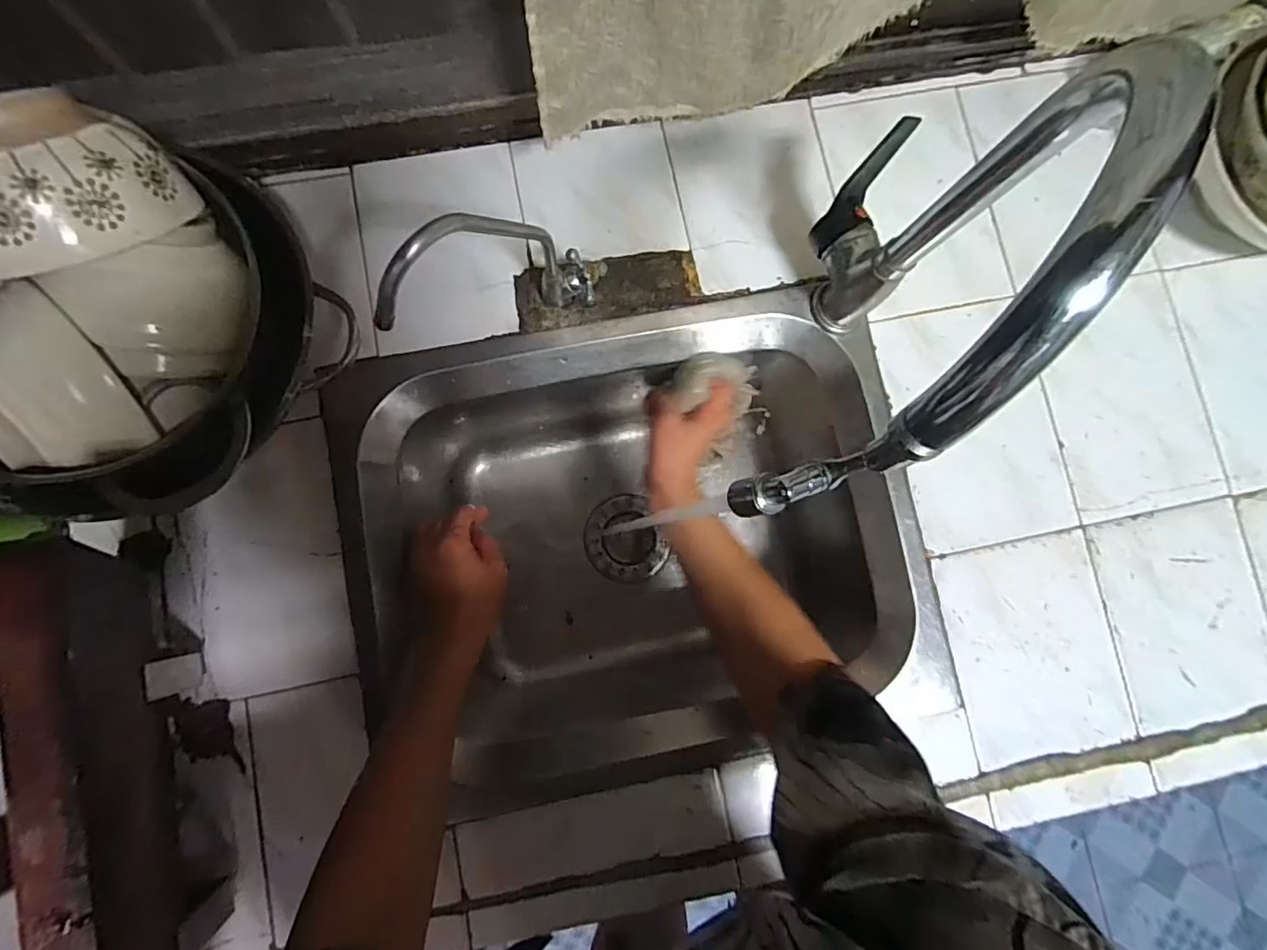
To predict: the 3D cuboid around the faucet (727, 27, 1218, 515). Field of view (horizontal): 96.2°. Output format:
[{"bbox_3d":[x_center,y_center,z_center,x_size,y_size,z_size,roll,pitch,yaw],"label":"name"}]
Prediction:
[{"bbox_3d":[0.145,-0.104,0.352,0.073,0.346,0.266,27,84,1],"label":"faucet"}]

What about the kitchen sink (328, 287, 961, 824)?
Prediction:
[{"bbox_3d":[0.002,0.053,0.605,0.495,0.225,0.374,-8,84,-3],"label":"kitchen sink"}]

